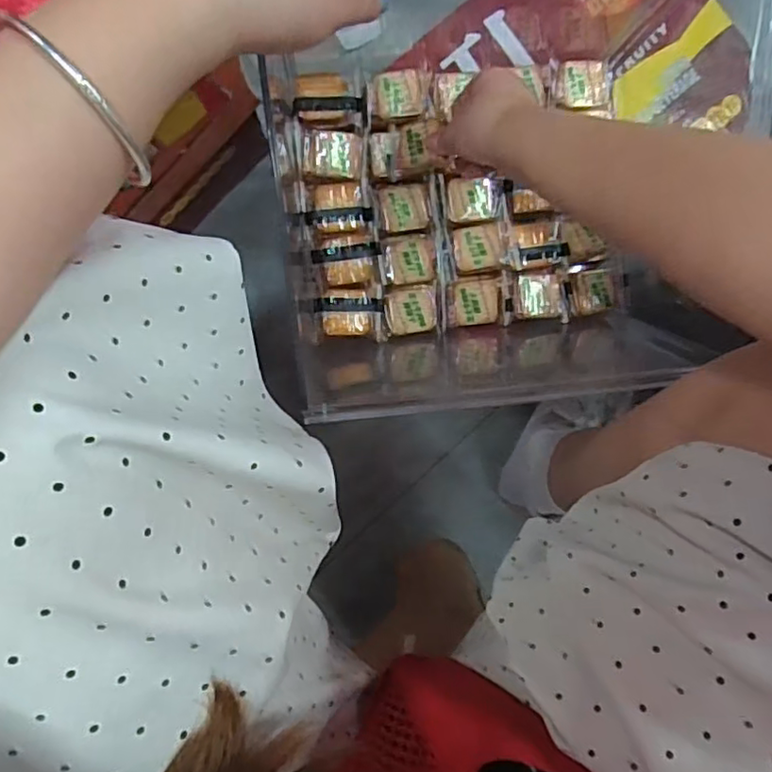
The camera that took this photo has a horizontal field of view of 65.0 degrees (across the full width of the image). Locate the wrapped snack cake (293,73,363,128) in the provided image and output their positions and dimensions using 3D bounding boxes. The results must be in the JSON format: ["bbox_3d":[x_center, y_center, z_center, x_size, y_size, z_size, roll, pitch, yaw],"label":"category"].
[{"bbox_3d":[-0.049,-0.244,0.515,0.057,0.017,0.042,-3,94,-4],"label":"wrapped snack cake"}]

